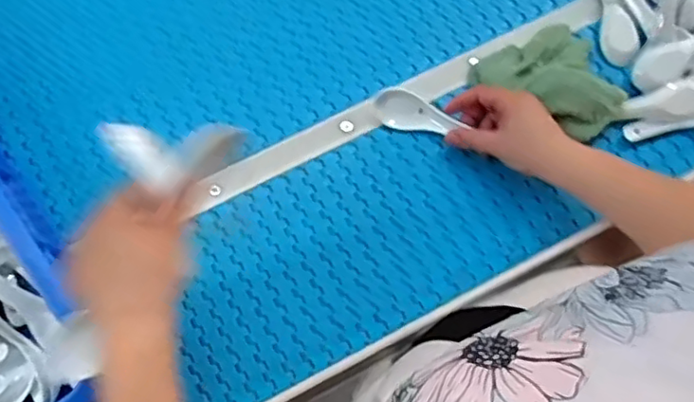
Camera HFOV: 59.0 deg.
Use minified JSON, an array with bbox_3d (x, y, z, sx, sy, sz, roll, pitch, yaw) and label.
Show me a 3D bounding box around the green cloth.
[{"bbox_3d":[0.216,-0.137,0.624,0.147,0.059,0.117,32,78,6],"label":"green cloth"}]

